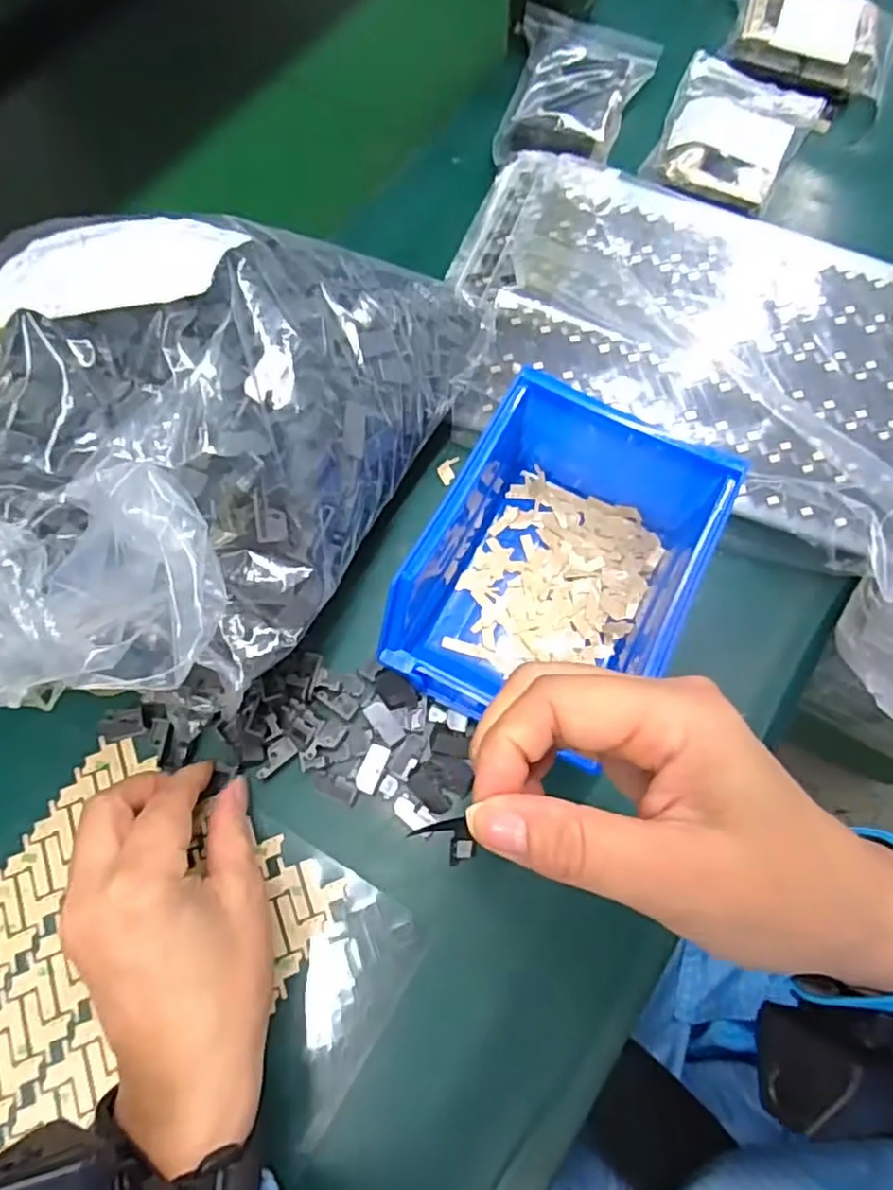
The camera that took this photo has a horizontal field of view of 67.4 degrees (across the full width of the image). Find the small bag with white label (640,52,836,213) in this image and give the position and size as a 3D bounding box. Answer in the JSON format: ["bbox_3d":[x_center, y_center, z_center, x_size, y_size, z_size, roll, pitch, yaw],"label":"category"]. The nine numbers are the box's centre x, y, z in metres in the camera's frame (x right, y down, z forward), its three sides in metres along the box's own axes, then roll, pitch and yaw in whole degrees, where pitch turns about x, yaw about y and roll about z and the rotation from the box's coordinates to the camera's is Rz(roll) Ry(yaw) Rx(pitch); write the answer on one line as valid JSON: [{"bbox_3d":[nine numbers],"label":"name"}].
[{"bbox_3d":[0.182,-0.291,0.416,0.091,0.021,0.133,25,73,9],"label":"small bag with white label"}]

